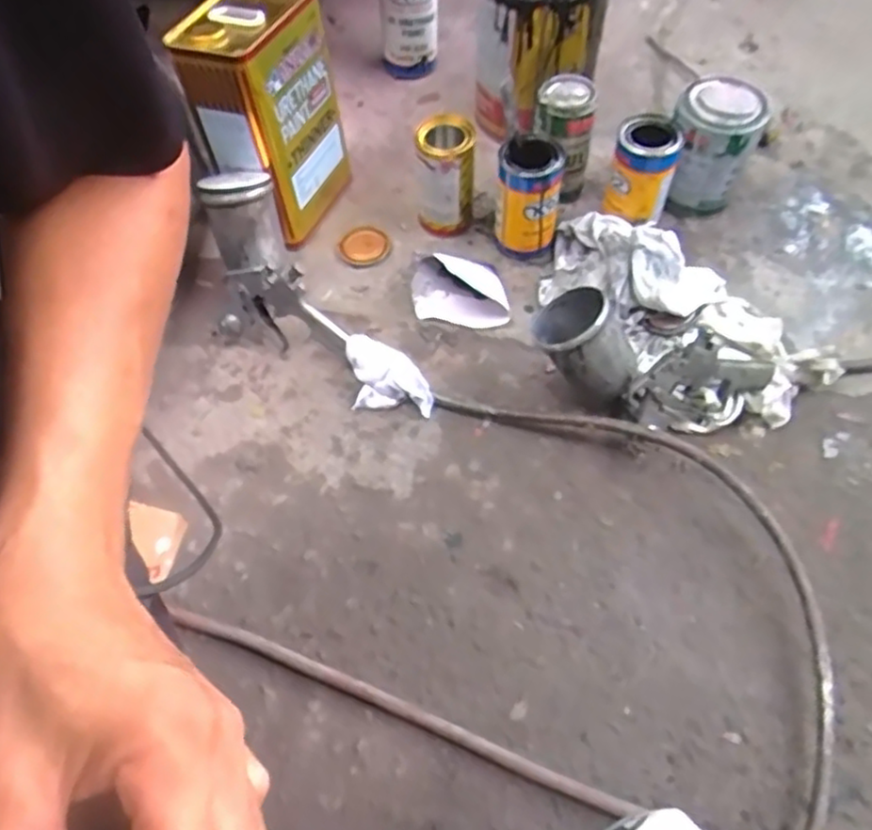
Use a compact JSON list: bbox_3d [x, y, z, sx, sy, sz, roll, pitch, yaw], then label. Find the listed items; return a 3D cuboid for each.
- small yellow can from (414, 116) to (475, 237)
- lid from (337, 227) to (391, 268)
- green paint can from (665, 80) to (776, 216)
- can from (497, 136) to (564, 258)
[{"bbox_3d":[0.011,-0.292,0.845,0.068,0.137,0.068,-2,62,3],"label":"small yellow can"},{"bbox_3d":[-0.092,-0.215,0.880,0.063,0.011,0.069,-2,62,3],"label":"lid"},{"bbox_3d":[0.336,-0.332,0.846,0.097,0.134,0.103,-2,62,3],"label":"green paint can"},{"bbox_3d":[0.109,-0.260,0.826,0.075,0.126,0.077,3,63,6],"label":"can"}]

